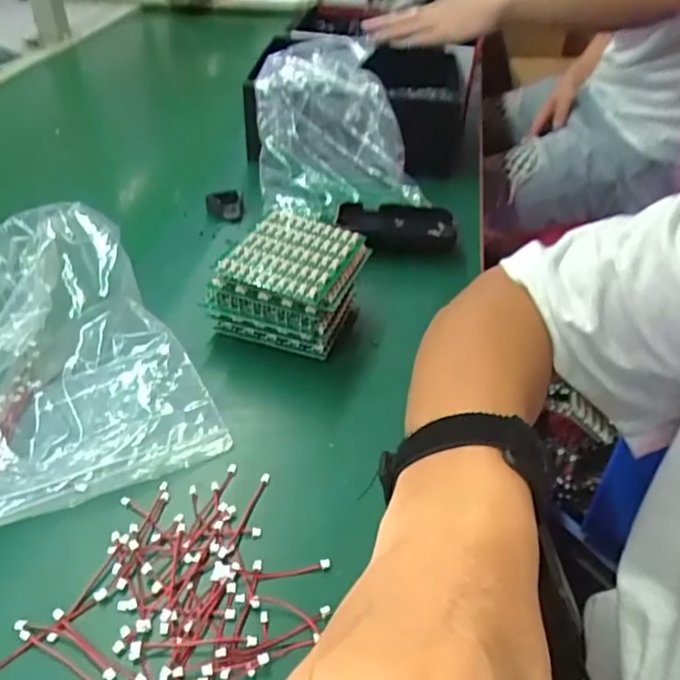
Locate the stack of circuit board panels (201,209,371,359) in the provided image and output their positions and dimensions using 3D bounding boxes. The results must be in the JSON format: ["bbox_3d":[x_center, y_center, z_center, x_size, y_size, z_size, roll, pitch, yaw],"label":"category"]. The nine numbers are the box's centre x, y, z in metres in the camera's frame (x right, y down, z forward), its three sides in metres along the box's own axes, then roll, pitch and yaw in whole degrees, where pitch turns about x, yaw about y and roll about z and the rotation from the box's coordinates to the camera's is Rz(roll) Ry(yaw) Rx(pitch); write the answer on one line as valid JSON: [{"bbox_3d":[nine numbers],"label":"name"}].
[{"bbox_3d":[-0.037,-0.040,0.443,0.096,0.069,0.084,14,43,13],"label":"stack of circuit board panels"}]

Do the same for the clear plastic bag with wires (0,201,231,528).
[{"bbox_3d":[-0.195,0.005,0.380,0.174,0.077,0.215,-21,47,-23],"label":"clear plastic bag with wires"}]

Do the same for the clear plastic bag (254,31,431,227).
[{"bbox_3d":[-0.008,-0.221,0.607,0.151,0.111,0.191,-6,42,-8],"label":"clear plastic bag"}]

